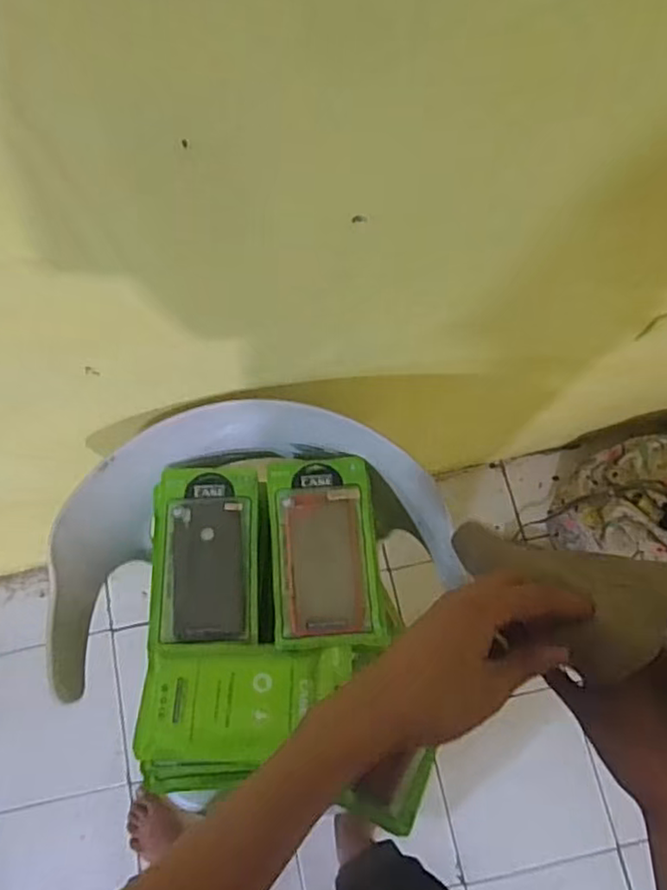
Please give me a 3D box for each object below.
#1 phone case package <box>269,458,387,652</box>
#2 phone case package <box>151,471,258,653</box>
[{"bbox_3d":[-0.010,0.115,0.720,0.114,0.028,0.209,-5,74,1],"label":"phone case package"},{"bbox_3d":[-0.146,0.124,0.743,0.120,0.027,0.214,-2,64,-2],"label":"phone case package"}]

